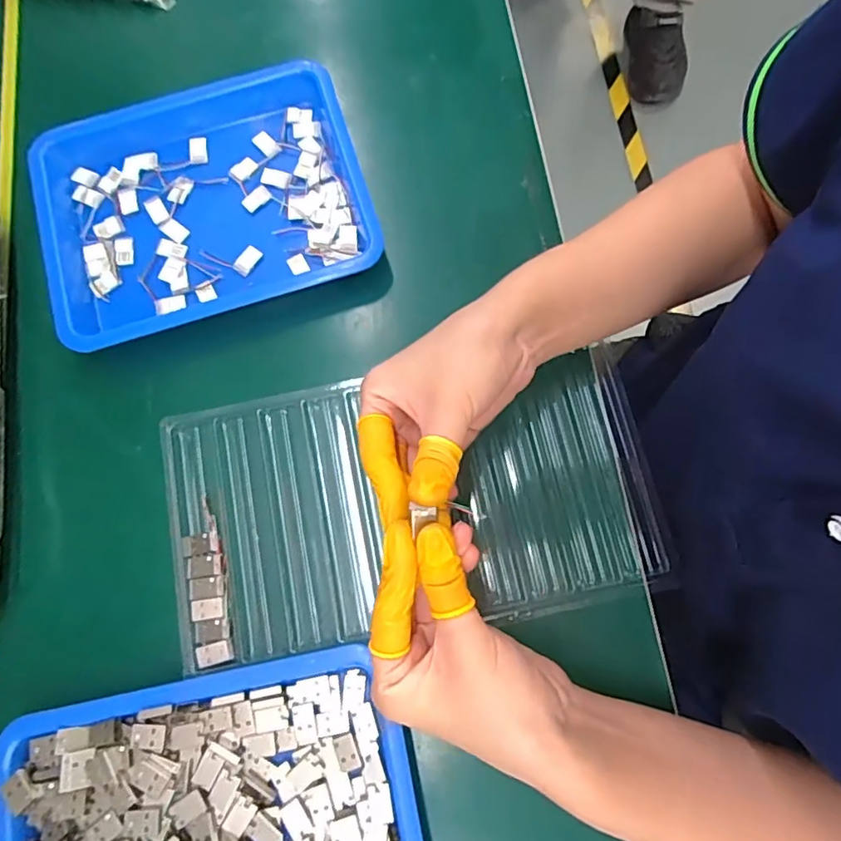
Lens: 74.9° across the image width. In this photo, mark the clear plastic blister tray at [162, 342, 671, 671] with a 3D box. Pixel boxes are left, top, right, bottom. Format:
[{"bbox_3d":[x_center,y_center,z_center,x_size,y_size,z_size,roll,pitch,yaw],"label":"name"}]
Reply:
[{"bbox_3d":[-0.009,0.047,0.341,0.287,0.014,0.154,-10,76,-2],"label":"clear plastic blister tray"}]

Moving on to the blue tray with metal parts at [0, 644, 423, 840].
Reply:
[{"bbox_3d":[-0.110,0.223,0.285,0.217,0.028,0.173,-10,76,-2],"label":"blue tray with metal parts"}]

